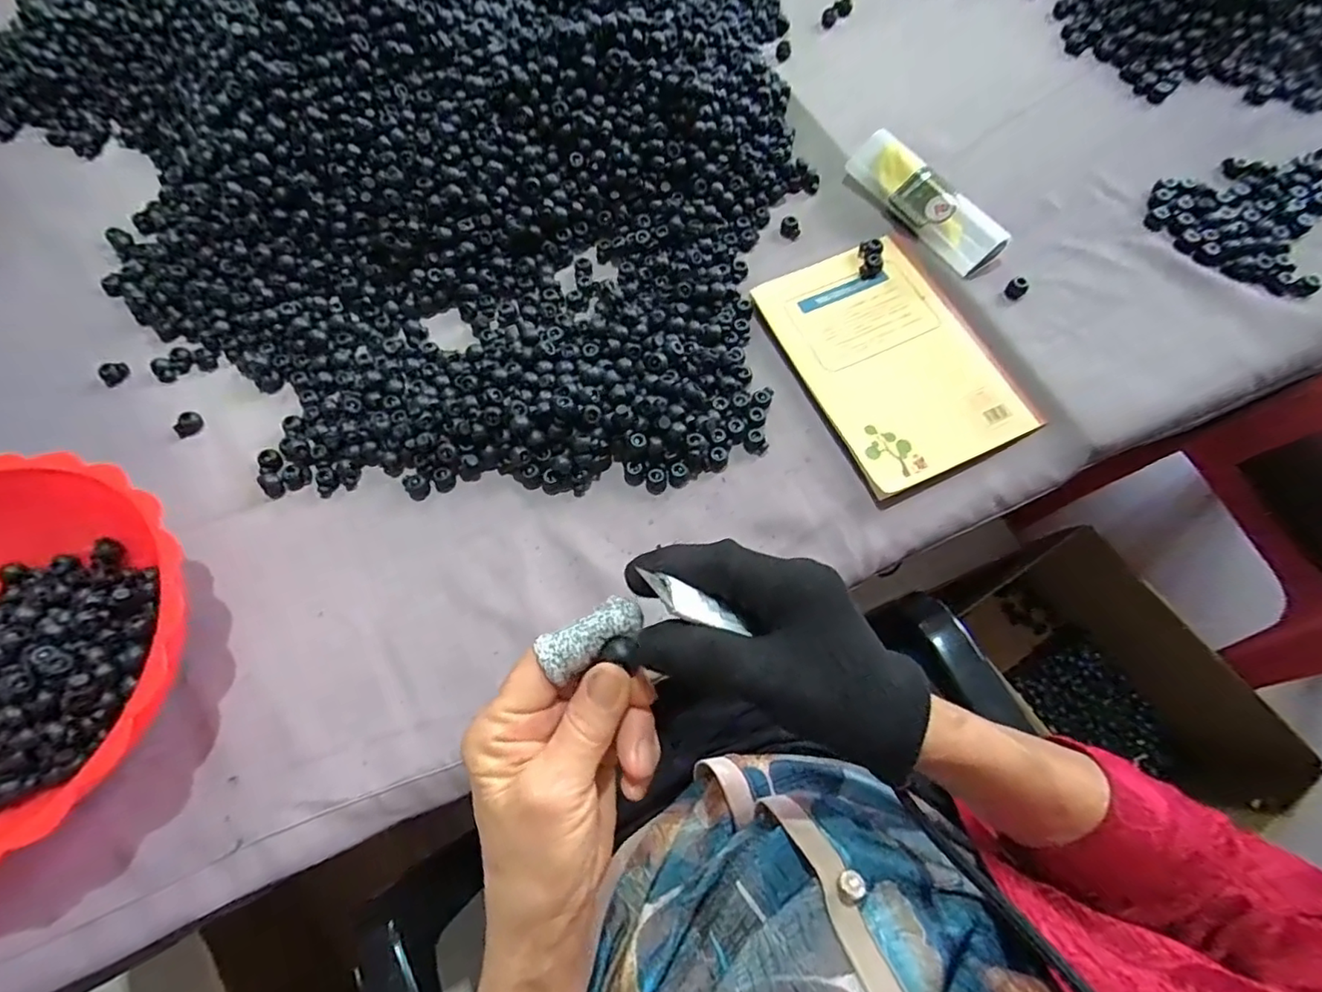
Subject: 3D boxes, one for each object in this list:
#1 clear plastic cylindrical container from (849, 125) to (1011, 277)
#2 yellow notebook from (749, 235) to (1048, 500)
[{"bbox_3d":[0.219,-0.247,0.497,0.038,0.035,0.157,-32,70,-9],"label":"clear plastic cylindrical container"},{"bbox_3d":[0.179,-0.110,0.460,0.138,0.010,0.201,-23,68,-6],"label":"yellow notebook"}]

